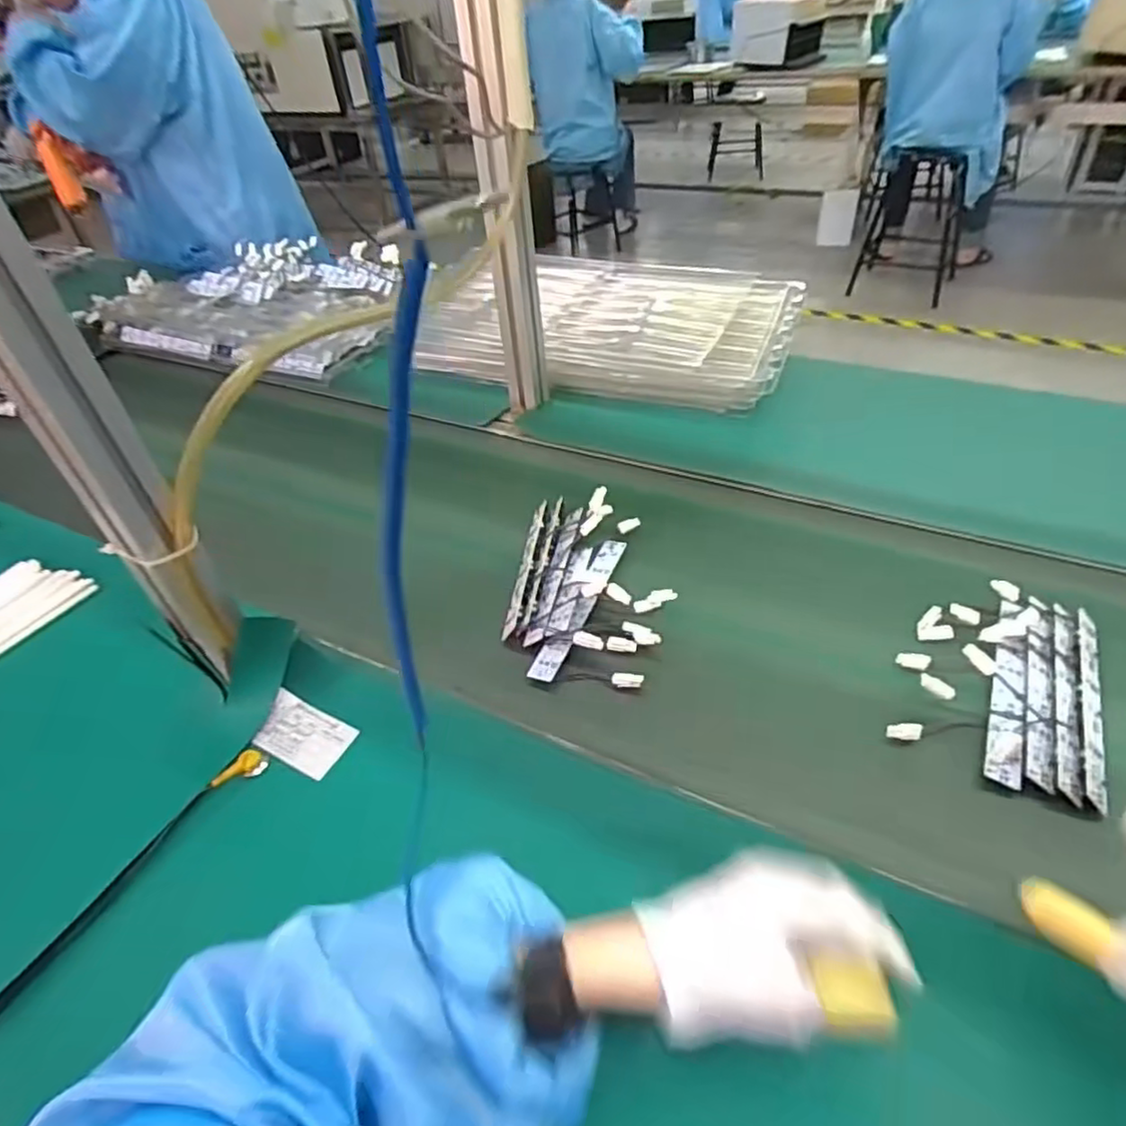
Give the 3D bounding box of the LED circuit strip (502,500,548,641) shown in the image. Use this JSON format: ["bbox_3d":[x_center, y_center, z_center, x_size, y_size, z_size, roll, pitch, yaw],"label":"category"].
[{"bbox_3d":[-0.038,-0.001,0.712,0.016,0.017,0.184,2,42,9],"label":"LED circuit strip"}]

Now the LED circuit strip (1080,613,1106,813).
[{"bbox_3d":[0.414,0.107,0.537,0.014,0.010,0.197,15,45,22],"label":"LED circuit strip"}]

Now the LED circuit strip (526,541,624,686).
[{"bbox_3d":[0.019,0.035,0.668,0.025,0.011,0.195,14,45,21],"label":"LED circuit strip"}]

